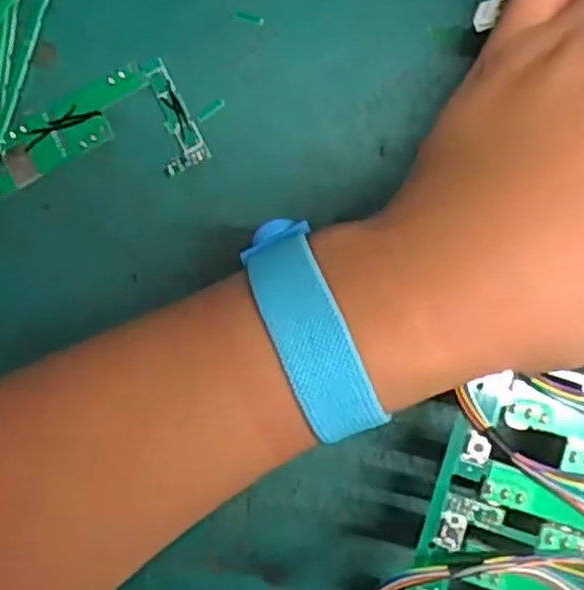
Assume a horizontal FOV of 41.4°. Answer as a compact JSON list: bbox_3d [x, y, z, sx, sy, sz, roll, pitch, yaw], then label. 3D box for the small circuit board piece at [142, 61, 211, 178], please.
[{"bbox_3d":[-0.048,-0.069,0.295,0.017,0.004,0.045,-24,82,3],"label":"small circuit board piece"}]

